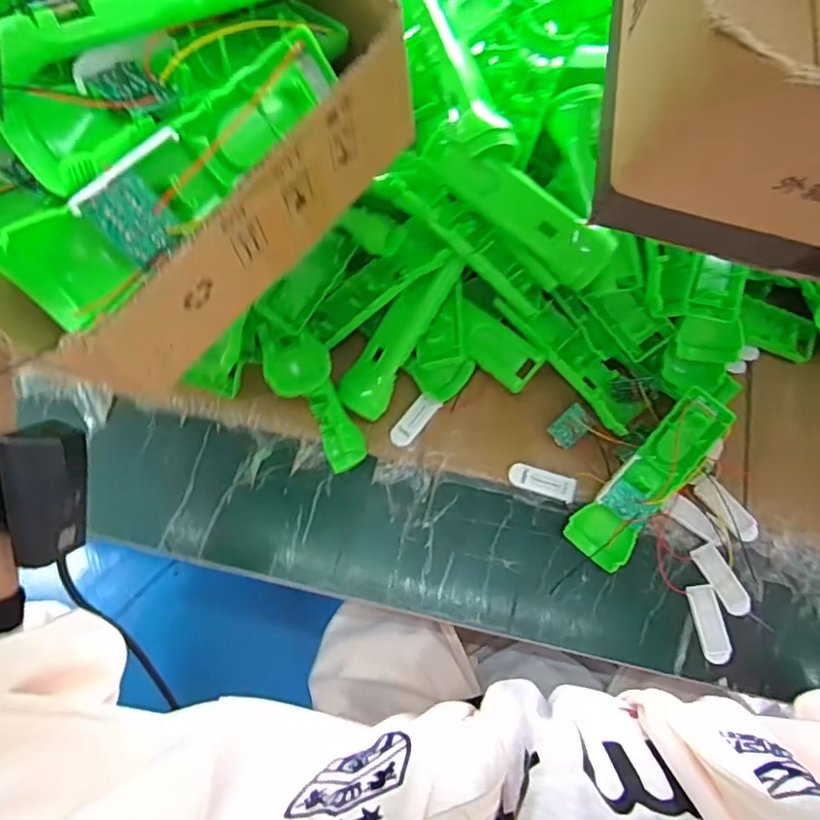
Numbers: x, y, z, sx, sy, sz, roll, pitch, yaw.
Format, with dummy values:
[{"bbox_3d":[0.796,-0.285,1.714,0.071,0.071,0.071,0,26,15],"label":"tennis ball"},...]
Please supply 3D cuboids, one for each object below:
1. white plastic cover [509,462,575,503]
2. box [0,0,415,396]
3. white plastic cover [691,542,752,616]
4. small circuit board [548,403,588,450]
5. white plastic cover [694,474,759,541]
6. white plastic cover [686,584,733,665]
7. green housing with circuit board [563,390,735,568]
[{"bbox_3d":[0.115,0.062,0.494,0.057,0.009,0.022,18,69,8],"label":"white plastic cover"},{"bbox_3d":[-0.161,-0.173,0.262,0.260,0.134,0.212,39,73,15],"label":"box"},{"bbox_3d":[0.255,0.138,0.465,0.022,0.010,0.058,-25,70,-9],"label":"white plastic cover"},{"bbox_3d":[0.142,0.016,0.502,0.036,0.004,0.025,-41,84,13],"label":"small circuit board"},{"bbox_3d":[0.266,0.082,0.476,0.023,0.017,0.062,-30,71,-11],"label":"white plastic cover"},{"bbox_3d":[0.240,0.170,0.454,0.021,0.004,0.058,-13,70,16],"label":"white plastic cover"},{"bbox_3d":[0.199,0.057,0.469,0.049,0.038,0.163,42,89,16],"label":"green housing with circuit board"}]

